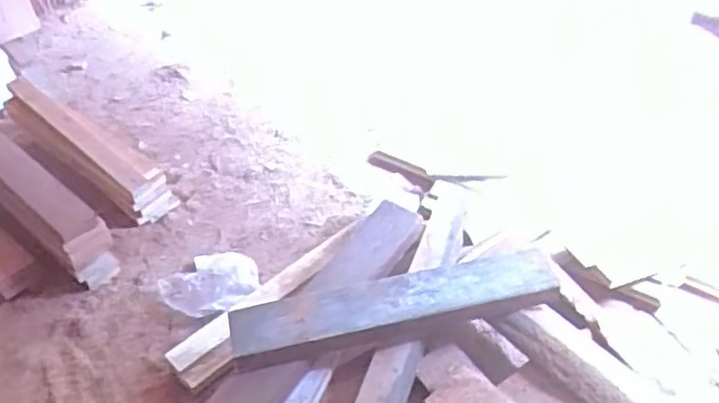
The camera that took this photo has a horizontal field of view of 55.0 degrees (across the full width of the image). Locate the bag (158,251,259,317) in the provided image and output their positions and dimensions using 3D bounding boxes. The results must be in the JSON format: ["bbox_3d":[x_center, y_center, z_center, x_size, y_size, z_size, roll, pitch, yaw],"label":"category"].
[{"bbox_3d":[-0.345,0.183,1.578,0.225,0.056,0.178,-10,47,-6],"label":"bag"}]

